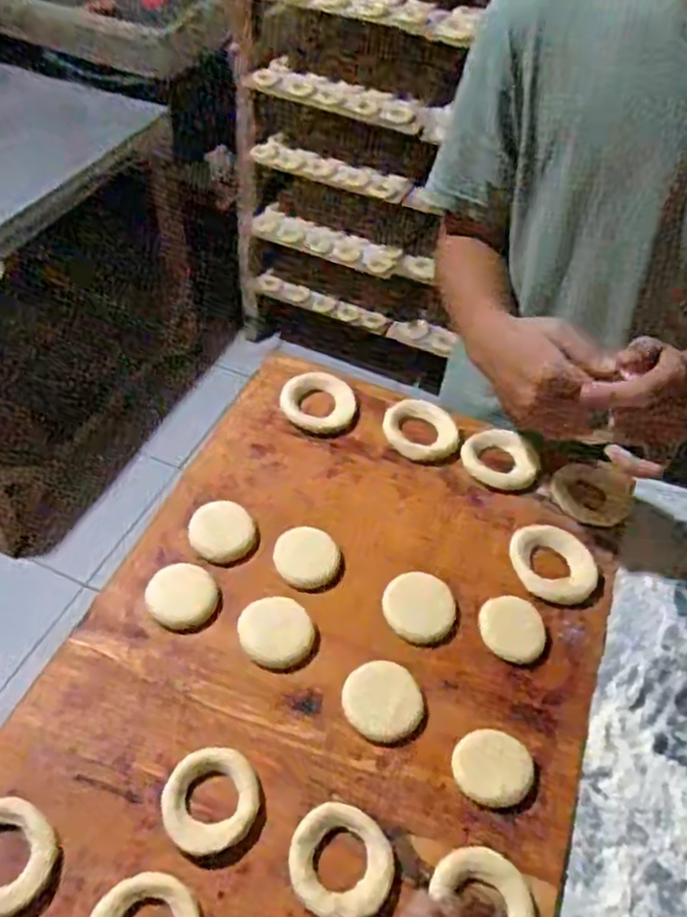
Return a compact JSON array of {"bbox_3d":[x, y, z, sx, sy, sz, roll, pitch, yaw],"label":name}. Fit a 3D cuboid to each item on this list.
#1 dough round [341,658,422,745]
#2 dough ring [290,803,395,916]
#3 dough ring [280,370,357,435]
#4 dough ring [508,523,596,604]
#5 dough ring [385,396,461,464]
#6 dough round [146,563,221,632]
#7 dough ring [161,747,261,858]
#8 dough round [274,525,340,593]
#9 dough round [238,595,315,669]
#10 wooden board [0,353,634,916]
[{"bbox_3d":[0.032,0.189,0.564,0.057,0.019,0.061,3,50,-3],"label":"dough round"},{"bbox_3d":[-0.002,0.276,0.491,0.066,0.013,0.071,3,50,-3],"label":"dough ring"},{"bbox_3d":[-0.026,-0.062,0.766,0.078,0.018,0.073,3,50,-3],"label":"dough ring"},{"bbox_3d":[0.192,0.098,0.660,0.080,0.017,0.069,24,52,14],"label":"dough ring"},{"bbox_3d":[0.082,-0.031,0.754,0.078,0.014,0.071,3,50,-3],"label":"dough ring"},{"bbox_3d":[-0.137,0.117,0.612,0.059,0.012,0.053,14,51,6],"label":"dough round"},{"bbox_3d":[-0.094,0.242,0.511,0.066,0.014,0.066,3,50,-3],"label":"dough ring"},{"bbox_3d":[-0.033,0.089,0.644,0.058,0.014,0.054,3,50,-3],"label":"dough round"},{"bbox_3d":[-0.055,0.143,0.597,0.062,0.006,0.058,3,50,-3],"label":"dough round"},{"bbox_3d":[0.001,0.146,0.602,0.408,0.023,0.562,20,52,11],"label":"wooden board"}]

